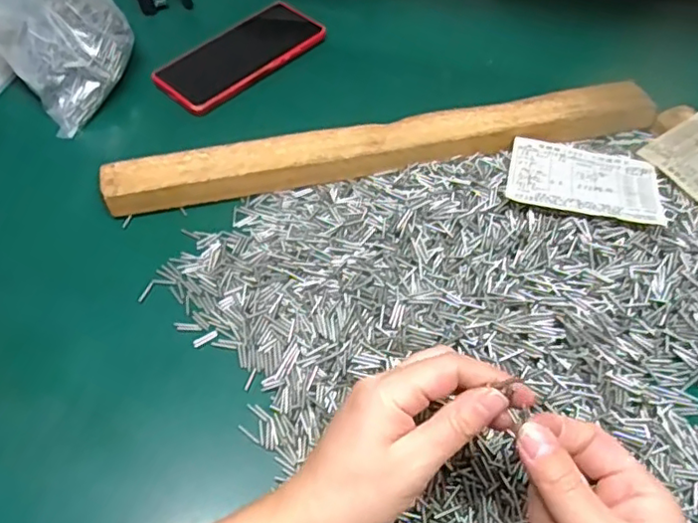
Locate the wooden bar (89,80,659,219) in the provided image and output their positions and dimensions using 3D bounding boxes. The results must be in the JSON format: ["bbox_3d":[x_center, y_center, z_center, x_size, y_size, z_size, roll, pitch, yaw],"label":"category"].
[{"bbox_3d":[0.030,-0.095,0.504,0.446,0.024,0.054,-9,56,-4],"label":"wooden bar"}]

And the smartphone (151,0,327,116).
[{"bbox_3d":[-0.107,-0.203,0.601,0.168,0.017,0.086,-37,62,-21],"label":"smartphone"}]

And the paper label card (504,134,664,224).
[{"bbox_3d":[0.178,-0.063,0.463,0.109,0.007,0.085,13,43,11],"label":"paper label card"}]

